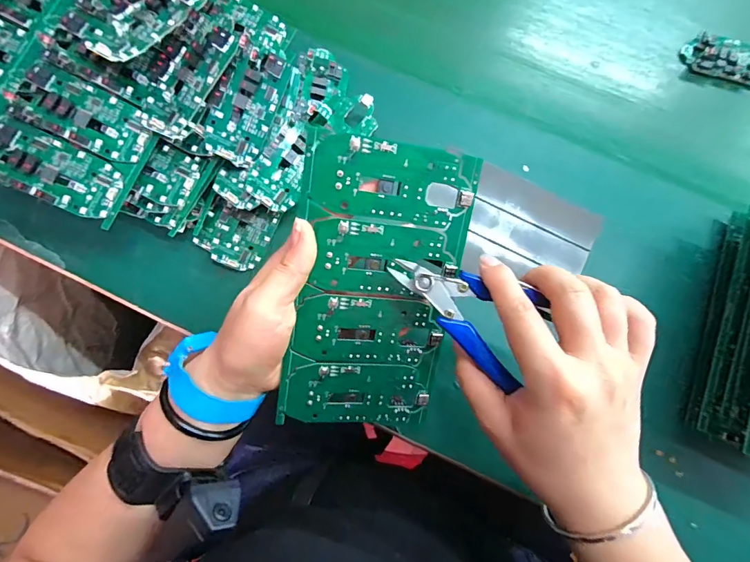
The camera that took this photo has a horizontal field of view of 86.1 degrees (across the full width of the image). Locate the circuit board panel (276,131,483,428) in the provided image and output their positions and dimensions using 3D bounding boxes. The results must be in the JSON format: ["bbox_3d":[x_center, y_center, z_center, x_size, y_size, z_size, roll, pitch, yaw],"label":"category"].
[{"bbox_3d":[0.000,0.010,0.260,0.104,0.004,0.188,5,106,-16],"label":"circuit board panel"}]

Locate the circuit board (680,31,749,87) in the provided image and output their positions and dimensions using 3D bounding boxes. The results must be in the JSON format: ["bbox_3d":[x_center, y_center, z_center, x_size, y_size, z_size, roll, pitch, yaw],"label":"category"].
[{"bbox_3d":[0.356,-0.217,0.397,0.099,0.013,0.044,16,78,3],"label":"circuit board"}]

